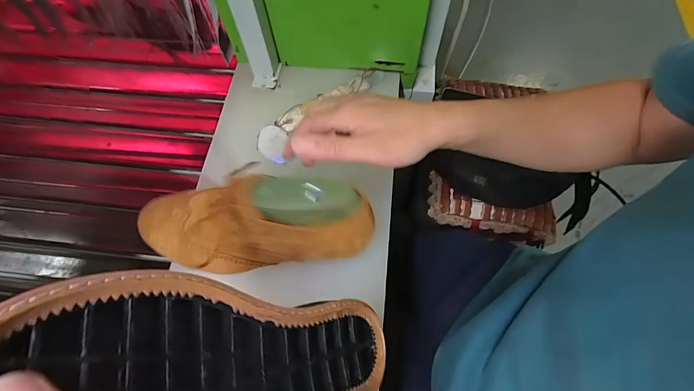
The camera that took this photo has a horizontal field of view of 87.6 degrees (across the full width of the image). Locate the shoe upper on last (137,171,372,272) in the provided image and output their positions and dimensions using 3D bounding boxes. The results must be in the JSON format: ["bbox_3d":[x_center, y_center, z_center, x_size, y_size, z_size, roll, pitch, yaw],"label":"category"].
[{"bbox_3d":[-0.098,0.024,0.352,0.234,0.089,0.076,-6,64,16],"label":"shoe upper on last"}]

